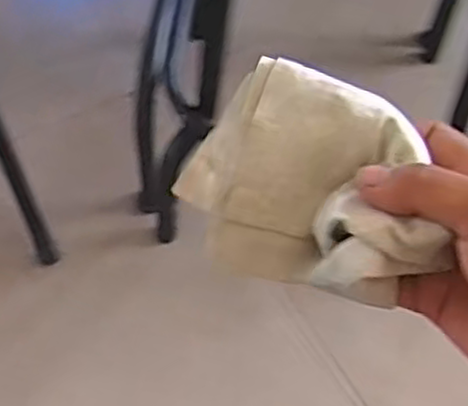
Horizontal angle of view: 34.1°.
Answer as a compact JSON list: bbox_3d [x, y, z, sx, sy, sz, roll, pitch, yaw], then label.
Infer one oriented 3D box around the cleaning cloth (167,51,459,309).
[{"bbox_3d":[0.041,-0.006,0.371,0.124,0.057,0.086,27,62,17],"label":"cleaning cloth"}]

